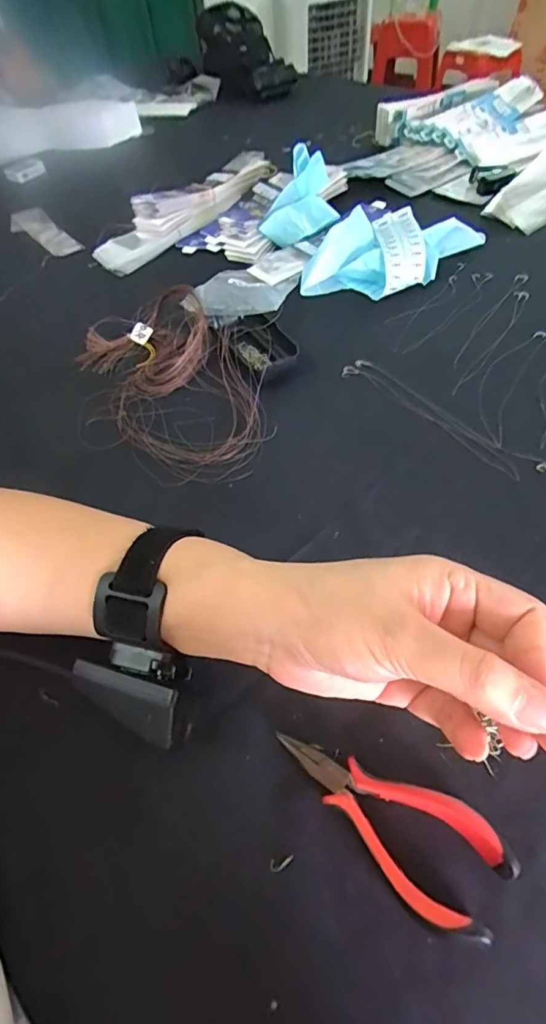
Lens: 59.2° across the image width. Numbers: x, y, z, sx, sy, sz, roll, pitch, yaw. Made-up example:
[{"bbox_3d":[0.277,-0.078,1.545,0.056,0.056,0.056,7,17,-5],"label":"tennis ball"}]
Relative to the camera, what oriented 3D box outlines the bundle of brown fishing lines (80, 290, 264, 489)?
[{"bbox_3d":[-0.093,-0.122,0.434,0.122,0.047,0.226,-28,56,-15],"label":"bundle of brown fishing lines"}]

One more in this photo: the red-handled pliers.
[{"bbox_3d":[0.053,0.144,0.233,0.114,0.015,0.047,31,63,25],"label":"red-handled pliers"}]

